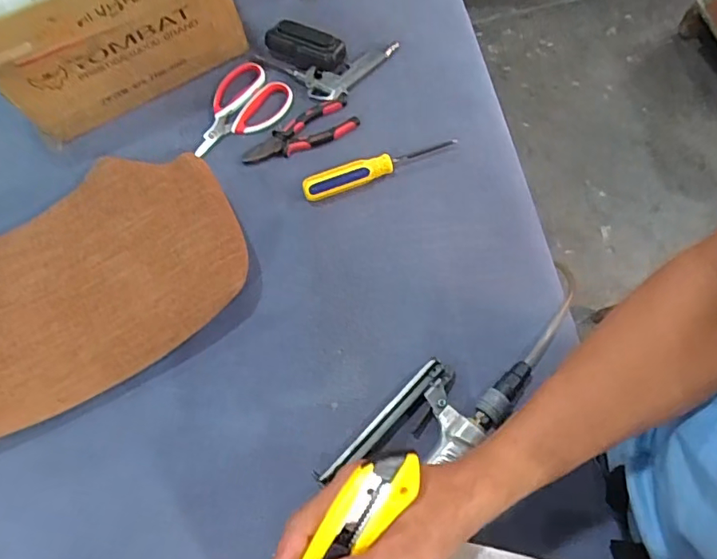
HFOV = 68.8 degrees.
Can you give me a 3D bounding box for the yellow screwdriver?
[{"bbox_3d":[0.027,-0.140,0.645,0.197,0.020,0.031,-19,70,-2],"label":"yellow screwdriver"}]

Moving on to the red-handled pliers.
[{"bbox_3d":[-0.078,-0.189,0.670,0.149,0.013,0.059,-22,70,-3],"label":"red-handled pliers"}]

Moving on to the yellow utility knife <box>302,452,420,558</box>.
[{"bbox_3d":[-0.016,0.168,0.314,0.030,0.017,0.162,34,97,13],"label":"yellow utility knife"}]

